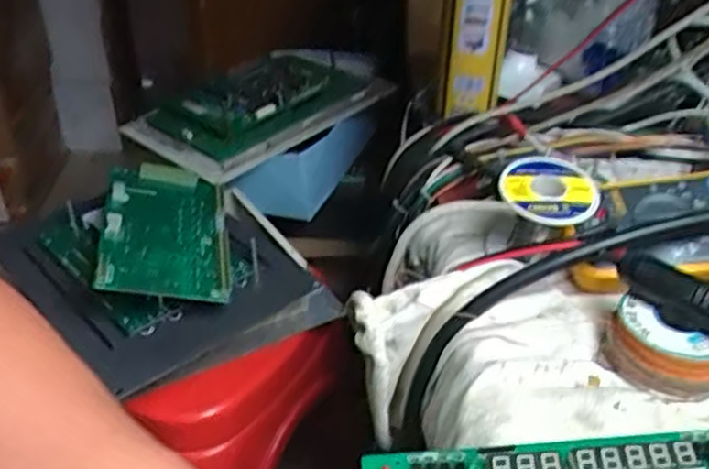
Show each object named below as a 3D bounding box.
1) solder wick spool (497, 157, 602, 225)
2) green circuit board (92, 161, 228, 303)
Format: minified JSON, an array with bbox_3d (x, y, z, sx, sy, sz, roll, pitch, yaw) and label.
[{"bbox_3d":[0.130,-0.029,0.488,0.064,0.011,0.052,30,65,22],"label":"solder wick spool"},{"bbox_3d":[-0.187,-0.008,0.717,0.115,0.016,0.206,7,37,-18],"label":"green circuit board"}]

